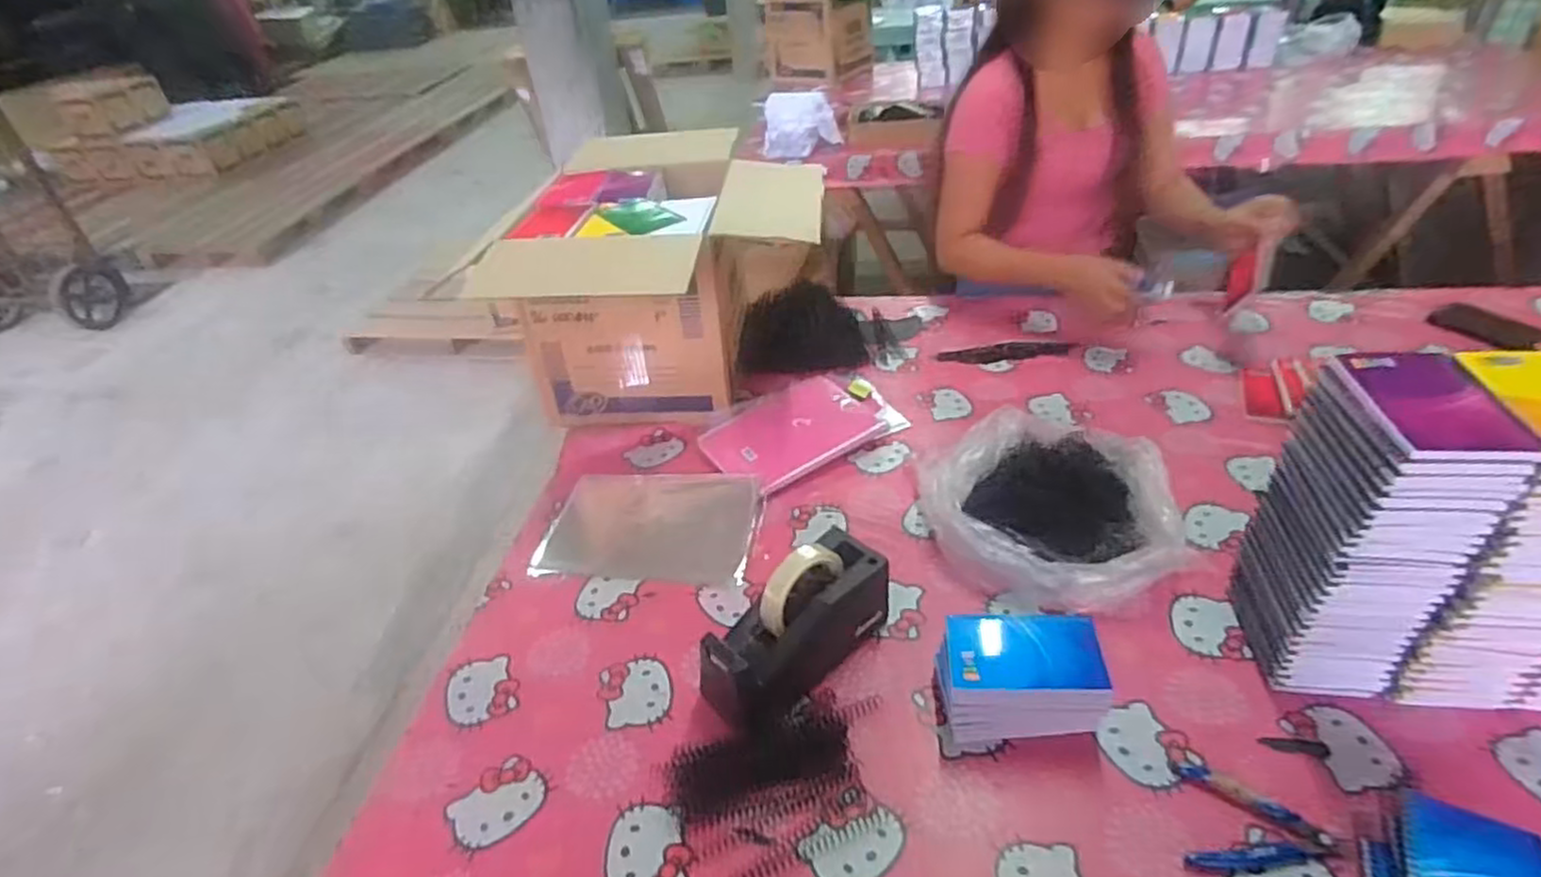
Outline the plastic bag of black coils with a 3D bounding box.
[{"bbox_3d":[0.316,0.072,0.862,0.259,0.105,0.246,-3,37,3],"label":"plastic bag of black coils"}]

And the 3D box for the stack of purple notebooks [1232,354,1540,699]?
[{"bbox_3d":[0.508,0.088,0.659,0.098,0.294,0.128,0,37,7],"label":"stack of purple notebooks"}]

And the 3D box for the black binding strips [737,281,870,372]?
[{"bbox_3d":[0.057,-0.185,1.234,0.196,0.084,0.134,4,38,11],"label":"black binding strips"}]

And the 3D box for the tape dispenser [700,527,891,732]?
[{"bbox_3d":[0.028,0.184,0.737,0.203,0.119,0.082,-32,45,-31],"label":"tape dispenser"}]

